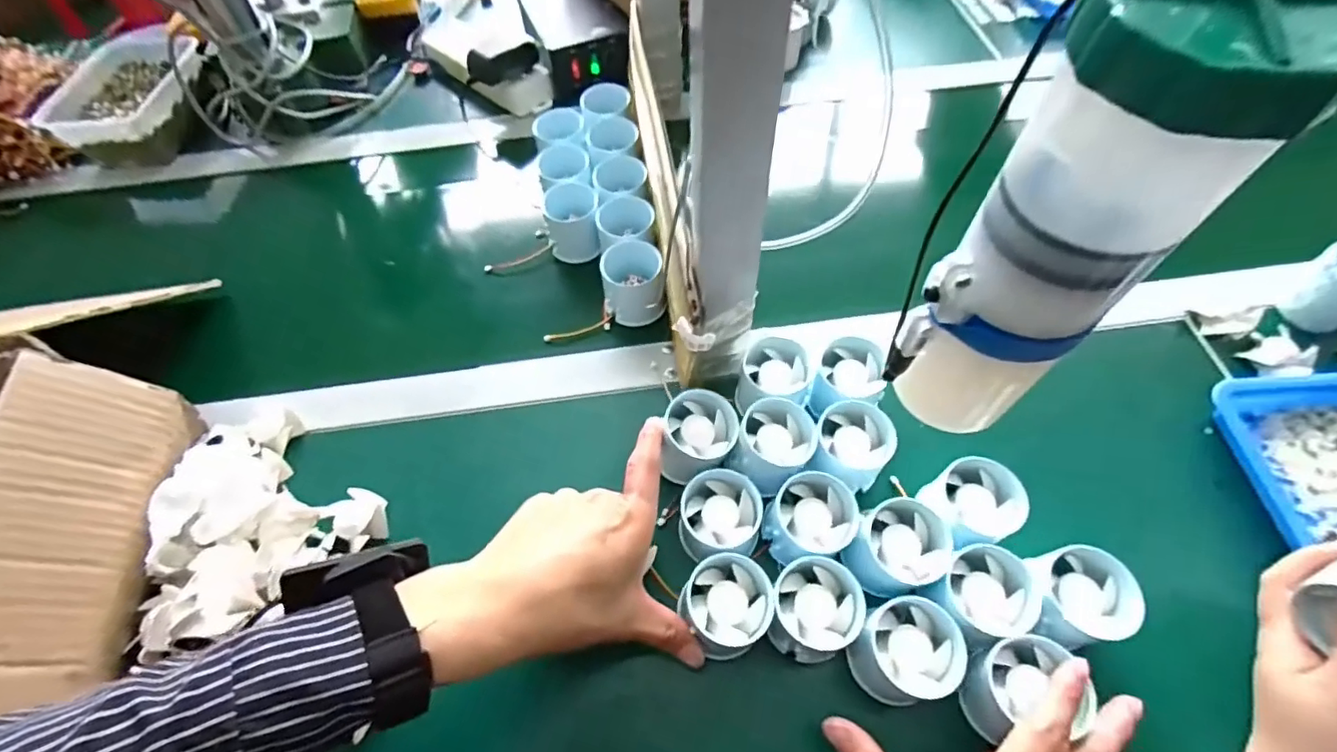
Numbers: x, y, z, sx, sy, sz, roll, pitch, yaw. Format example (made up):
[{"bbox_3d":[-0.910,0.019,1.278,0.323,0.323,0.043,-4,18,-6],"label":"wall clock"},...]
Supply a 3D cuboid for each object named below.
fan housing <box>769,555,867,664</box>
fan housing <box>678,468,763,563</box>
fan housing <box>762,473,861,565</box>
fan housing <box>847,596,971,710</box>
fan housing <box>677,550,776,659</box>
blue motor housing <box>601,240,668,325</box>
[{"bbox_3d":[0.089,0.146,0.358,0.051,0.046,0.053,-1,58,2],"label":"fan housing"},{"bbox_3d":[0.034,0.096,0.383,0.051,0.048,0.050,-1,58,2],"label":"fan housing"},{"bbox_3d":[0.092,0.095,0.378,0.053,0.041,0.052,-1,58,2],"label":"fan housing"},{"bbox_3d":[0.139,0.163,0.341,0.052,0.052,0.053,-1,58,2],"label":"fan housing"},{"bbox_3d":[0.037,0.143,0.360,0.051,0.049,0.050,-1,58,2],"label":"fan housing"},{"bbox_3d":[-0.029,-0.079,0.494,0.050,0.052,0.054,-1,58,2],"label":"blue motor housing"}]

